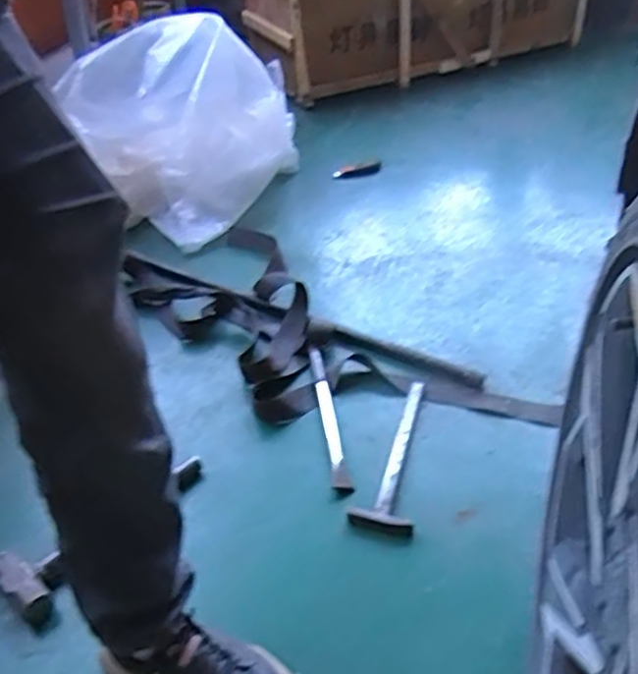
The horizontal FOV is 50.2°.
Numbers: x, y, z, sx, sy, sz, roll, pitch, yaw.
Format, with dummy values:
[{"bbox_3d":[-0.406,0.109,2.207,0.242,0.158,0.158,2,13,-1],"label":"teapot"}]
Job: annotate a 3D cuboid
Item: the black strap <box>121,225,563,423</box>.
[{"bbox_3d":[-0.051,-0.008,1.319,0.355,0.057,0.890,-31,43,-30],"label":"black strap"}]

